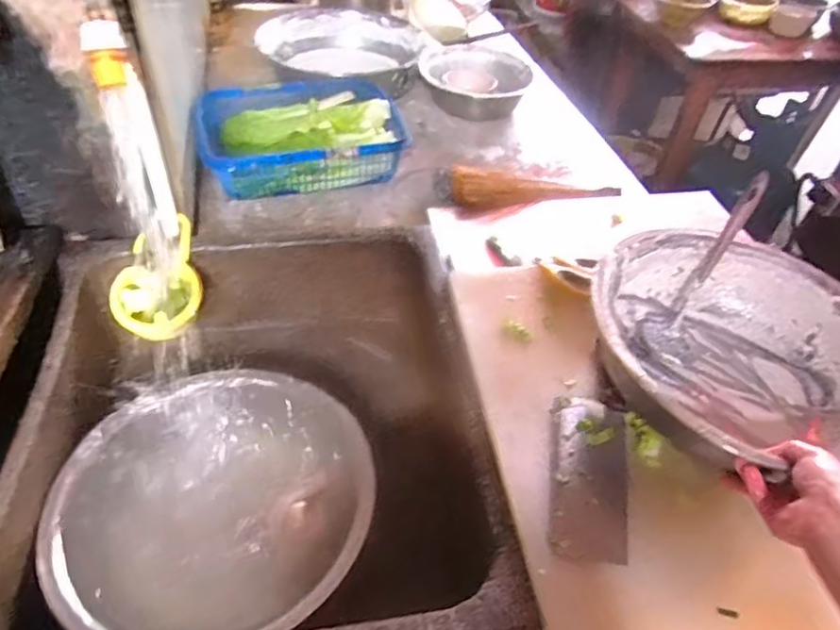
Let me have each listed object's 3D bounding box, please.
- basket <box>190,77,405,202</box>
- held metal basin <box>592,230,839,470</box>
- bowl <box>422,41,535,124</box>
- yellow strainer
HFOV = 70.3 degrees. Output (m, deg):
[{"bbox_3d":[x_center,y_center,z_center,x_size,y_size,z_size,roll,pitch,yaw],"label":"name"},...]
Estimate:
[{"bbox_3d":[-0.217,-0.324,1.088,0.350,0.089,0.262,-10,48,-15],"label":"basket"},{"bbox_3d":[0.341,0.041,0.665,0.321,0.121,0.300,3,46,-3],"label":"held metal basin"},{"bbox_3d":[0.122,-0.531,1.342,0.223,0.089,0.223,3,46,-3],"label":"bowl"},{"bbox_3d":[-0.363,-0.055,0.817,0.111,0.049,0.182,-10,84,-20],"label":"yellow strainer"}]

